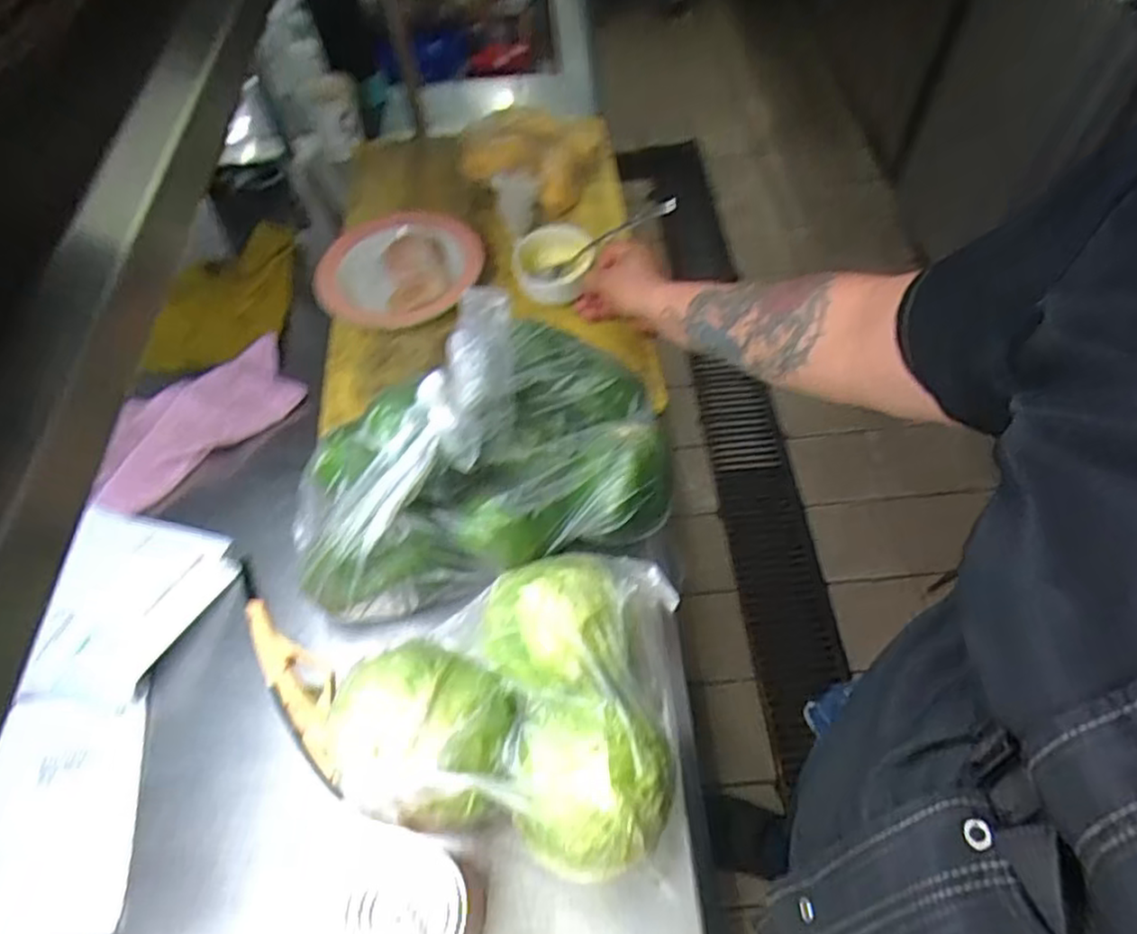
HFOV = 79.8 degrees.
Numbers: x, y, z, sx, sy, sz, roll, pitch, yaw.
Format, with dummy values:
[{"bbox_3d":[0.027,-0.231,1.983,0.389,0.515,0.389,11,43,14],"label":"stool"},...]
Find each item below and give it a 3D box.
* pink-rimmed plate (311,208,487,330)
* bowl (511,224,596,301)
[{"bbox_3d":[-0.218,-0.262,0.874,0.210,0.034,0.190,-22,59,-10],"label":"pink-rimmed plate"},{"bbox_3d":[-0.022,-0.261,0.874,0.099,0.043,0.113,13,60,12],"label":"bowl"}]

